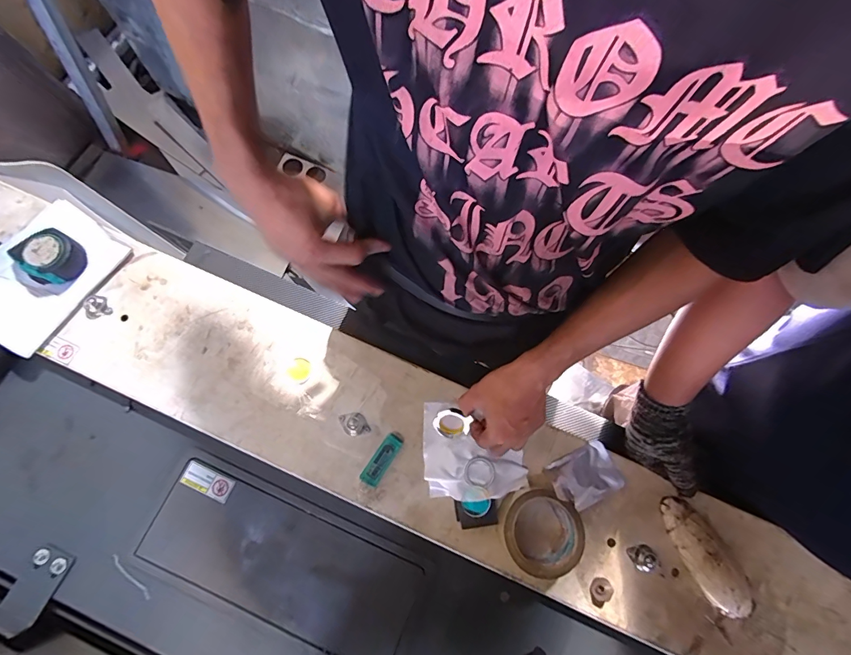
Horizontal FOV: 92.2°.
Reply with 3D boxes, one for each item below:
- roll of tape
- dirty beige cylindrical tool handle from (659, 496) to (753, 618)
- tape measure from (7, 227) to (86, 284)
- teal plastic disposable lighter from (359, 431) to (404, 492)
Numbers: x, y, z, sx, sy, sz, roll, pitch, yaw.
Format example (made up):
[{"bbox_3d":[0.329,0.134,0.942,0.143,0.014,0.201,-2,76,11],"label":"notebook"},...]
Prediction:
[{"bbox_3d":[0.147,0.261,0.527,0.097,0.051,0.096,0,77,-1],"label":"roll of tape"},{"bbox_3d":[0.368,0.297,0.535,0.058,0.034,0.143,-27,79,-7],"label":"dirty beige cylindrical tool handle"},{"bbox_3d":[-0.549,-0.103,0.598,0.073,0.045,0.078,24,78,5],"label":"tape measure"},{"bbox_3d":[-0.061,0.181,0.557,0.026,0.018,0.084,32,79,6],"label":"teal plastic disposable lighter"}]

